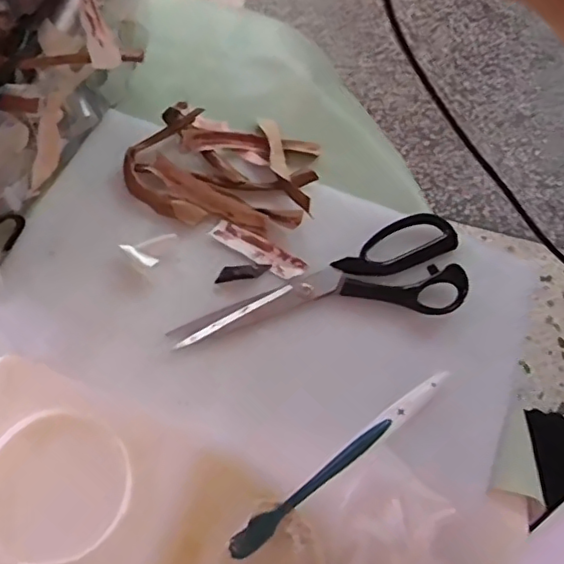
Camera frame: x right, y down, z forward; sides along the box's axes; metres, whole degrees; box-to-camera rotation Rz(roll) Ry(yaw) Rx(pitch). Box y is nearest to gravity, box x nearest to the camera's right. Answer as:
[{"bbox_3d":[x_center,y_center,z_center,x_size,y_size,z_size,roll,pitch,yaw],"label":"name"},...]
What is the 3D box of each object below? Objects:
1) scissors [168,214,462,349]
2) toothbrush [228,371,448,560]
[{"bbox_3d":[0.029,-0.004,0.435,0.212,0.015,0.081,-9,66,-6],"label":"scissors"},{"bbox_3d":[0.044,0.102,0.362,0.186,0.008,0.013,-29,68,-33],"label":"toothbrush"}]

